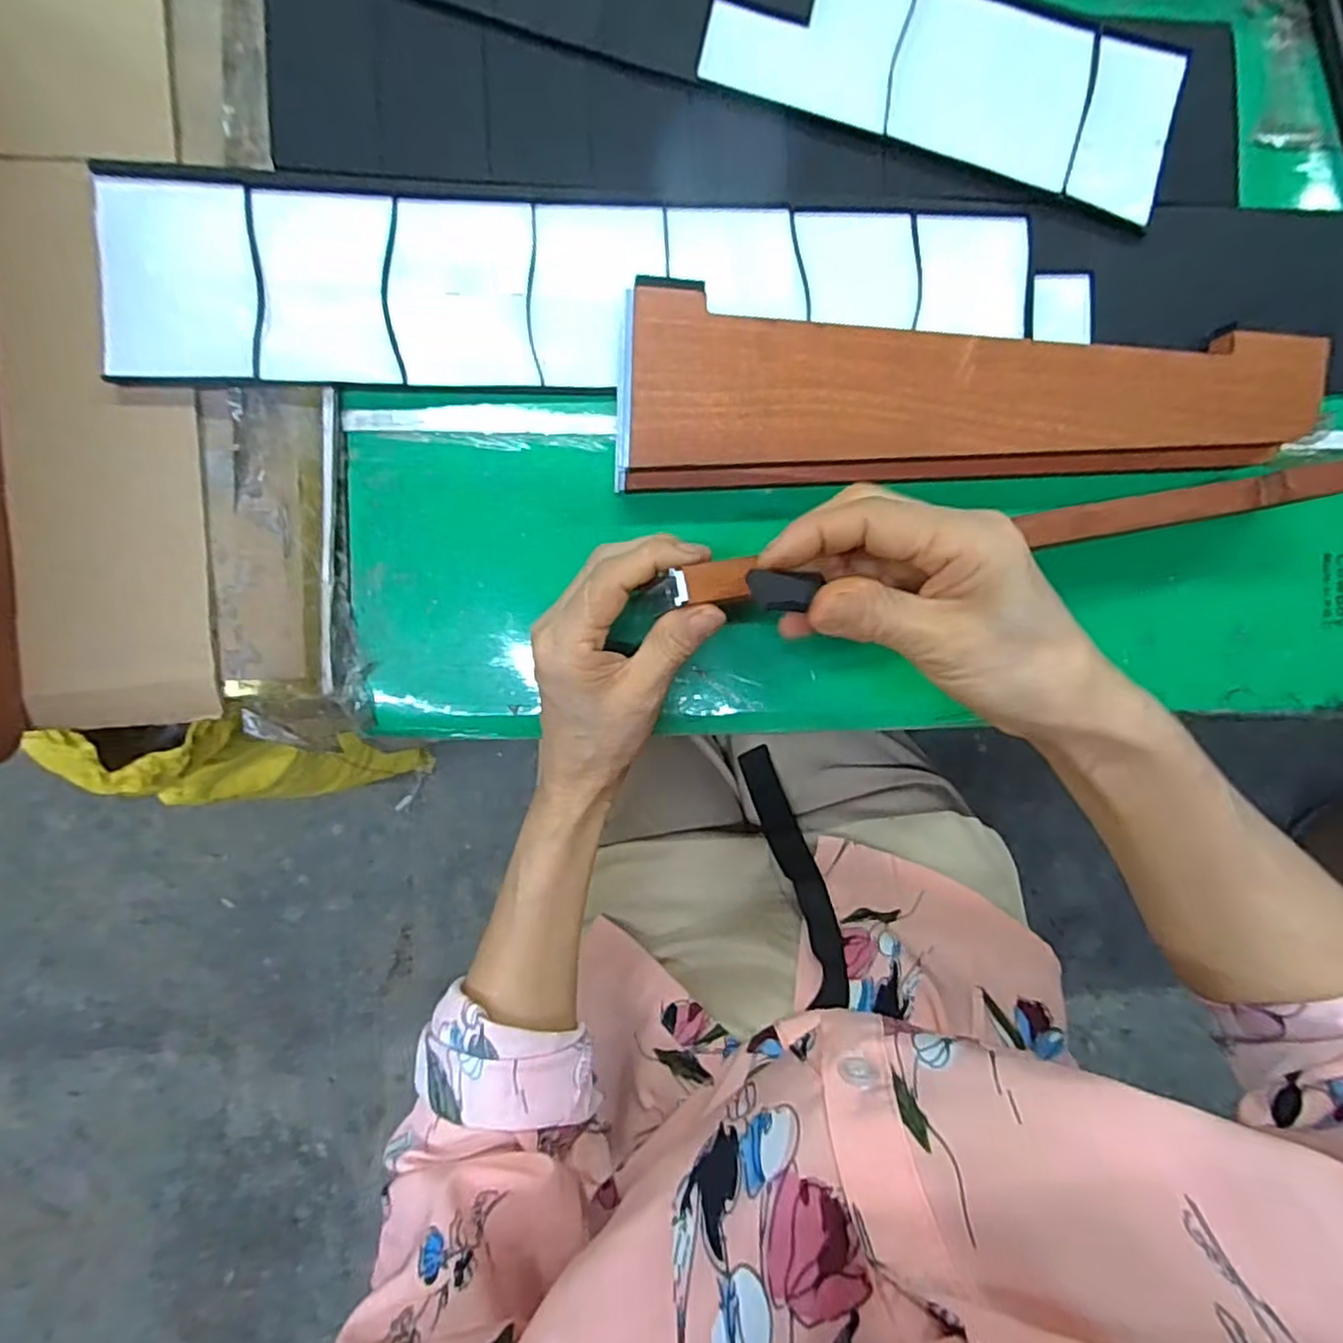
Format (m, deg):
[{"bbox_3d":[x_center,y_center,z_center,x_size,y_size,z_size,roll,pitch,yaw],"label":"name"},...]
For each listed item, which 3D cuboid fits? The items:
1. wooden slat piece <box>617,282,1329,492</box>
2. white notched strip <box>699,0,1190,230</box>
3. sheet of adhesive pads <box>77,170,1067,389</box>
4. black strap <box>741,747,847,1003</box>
[{"bbox_3d":[0.150,-0.137,0.340,0.351,0.039,0.083,-3,92,-7],"label":"wooden slat piece"},{"bbox_3d":[0.142,-0.306,0.347,0.239,0.008,0.088,14,88,-5],"label":"white notched strip"},{"bbox_3d":[-0.021,-0.186,0.337,0.467,0.010,0.091,-2,90,-7],"label":"sheet of adhesive pads"},{"bbox_3d":[0.078,0.118,0.435,0.031,0.202,0.023,-1,119,-7],"label":"black strap"}]

